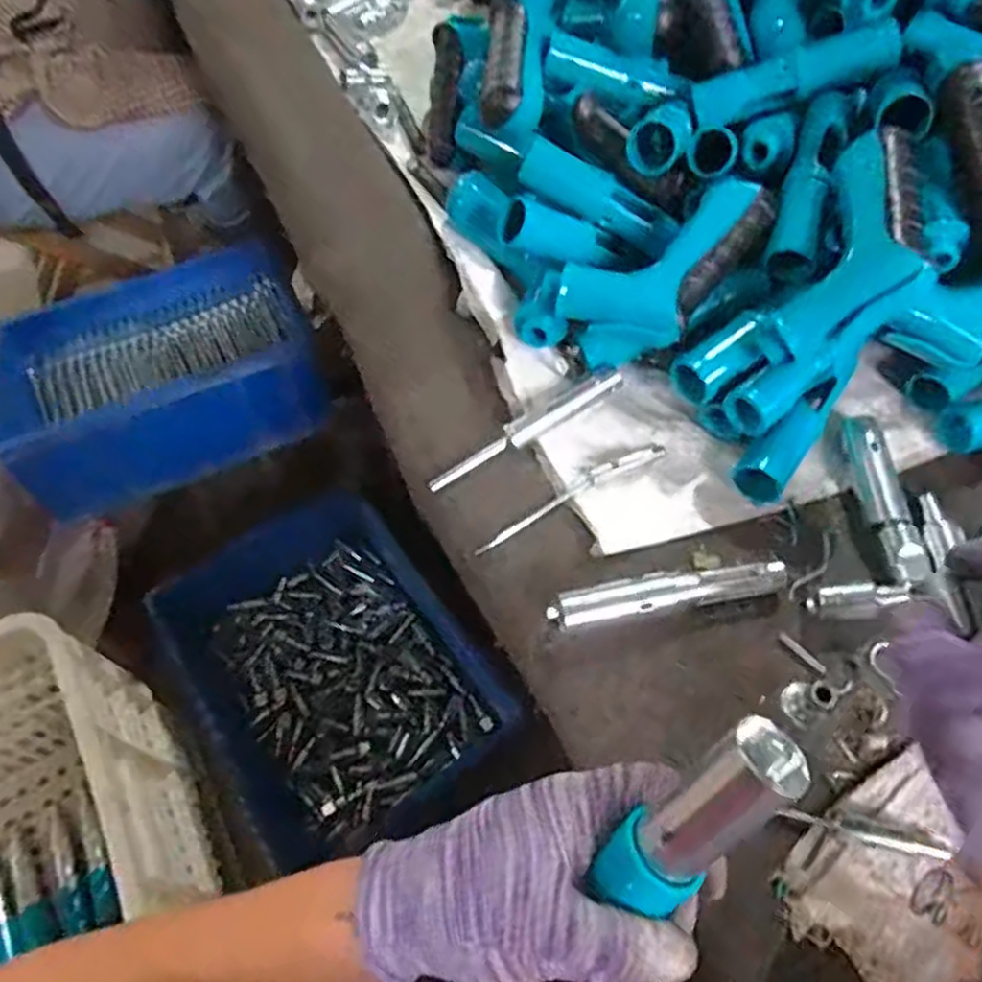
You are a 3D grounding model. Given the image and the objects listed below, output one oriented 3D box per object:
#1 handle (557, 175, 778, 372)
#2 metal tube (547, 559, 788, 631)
[{"bbox_3d":[0.112,-0.130,0.437,0.142,0.053,0.068,-40,66,3],"label":"handle"},{"bbox_3d":[0.096,0.056,0.393,0.128,0.021,0.019,-10,61,-4],"label":"metal tube"}]

